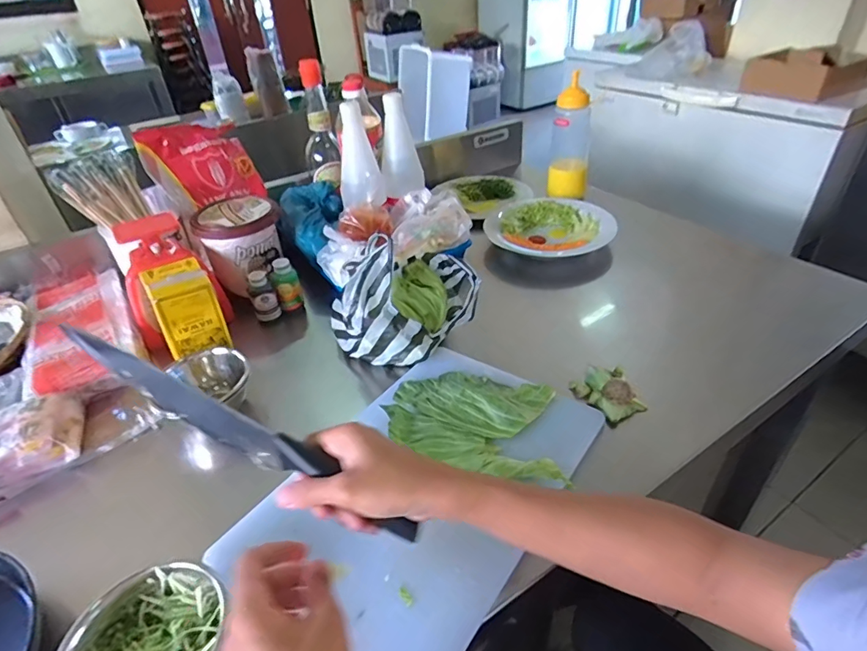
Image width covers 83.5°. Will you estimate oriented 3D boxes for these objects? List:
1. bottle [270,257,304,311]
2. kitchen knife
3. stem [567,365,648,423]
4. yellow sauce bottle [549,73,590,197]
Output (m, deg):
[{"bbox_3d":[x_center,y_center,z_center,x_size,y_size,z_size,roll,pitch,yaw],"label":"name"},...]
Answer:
[{"bbox_3d":[-0.217,-0.062,0.717,0.036,0.074,0.030,-16,39,-15],"label":"bottle"},{"bbox_3d":[-0.147,0.080,0.365,0.298,0.046,0.017,26,43,8],"label":"kitchen knife"},{"bbox_3d":[0.202,0.071,0.547,0.066,0.029,0.074,-23,41,-23],"label":"stem"},{"bbox_3d":[0.271,-0.362,0.953,0.070,0.206,0.070,8,39,16],"label":"yellow sauce bottle"}]

